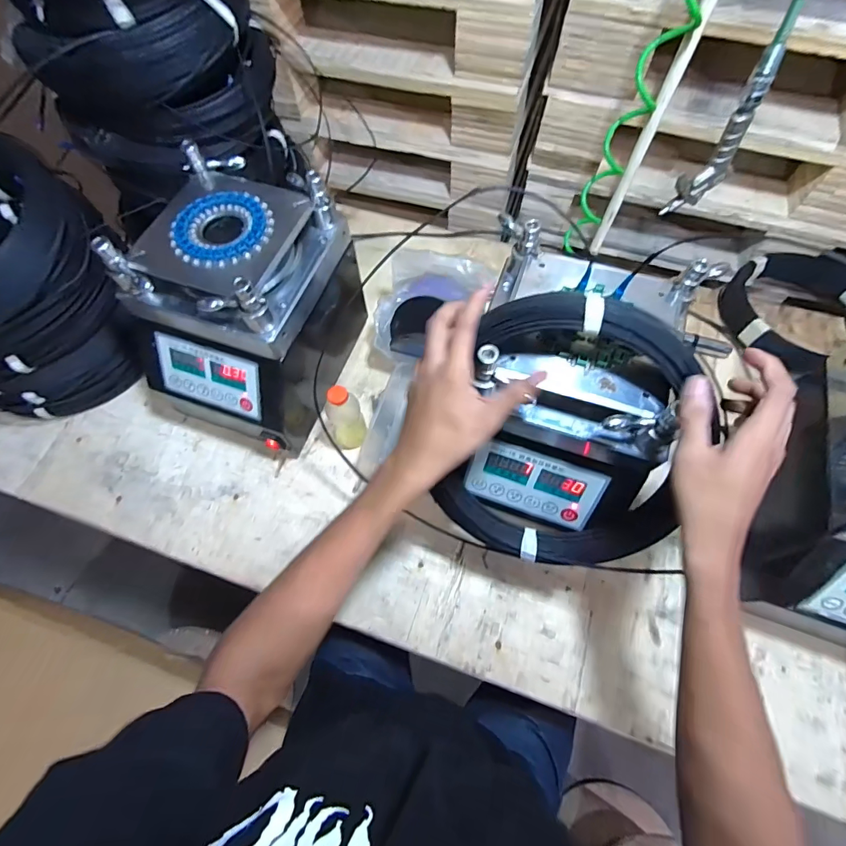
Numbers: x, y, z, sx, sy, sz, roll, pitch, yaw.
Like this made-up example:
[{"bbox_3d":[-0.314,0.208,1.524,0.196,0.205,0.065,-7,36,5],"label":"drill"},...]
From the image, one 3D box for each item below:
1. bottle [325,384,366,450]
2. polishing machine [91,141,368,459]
[{"bbox_3d":[-0.114,-0.006,0.621,0.051,0.144,0.039,-21,68,-8],"label":"bottle"},{"bbox_3d":[-0.244,-0.156,0.611,0.227,0.277,0.297,21,69,10],"label":"polishing machine"}]

